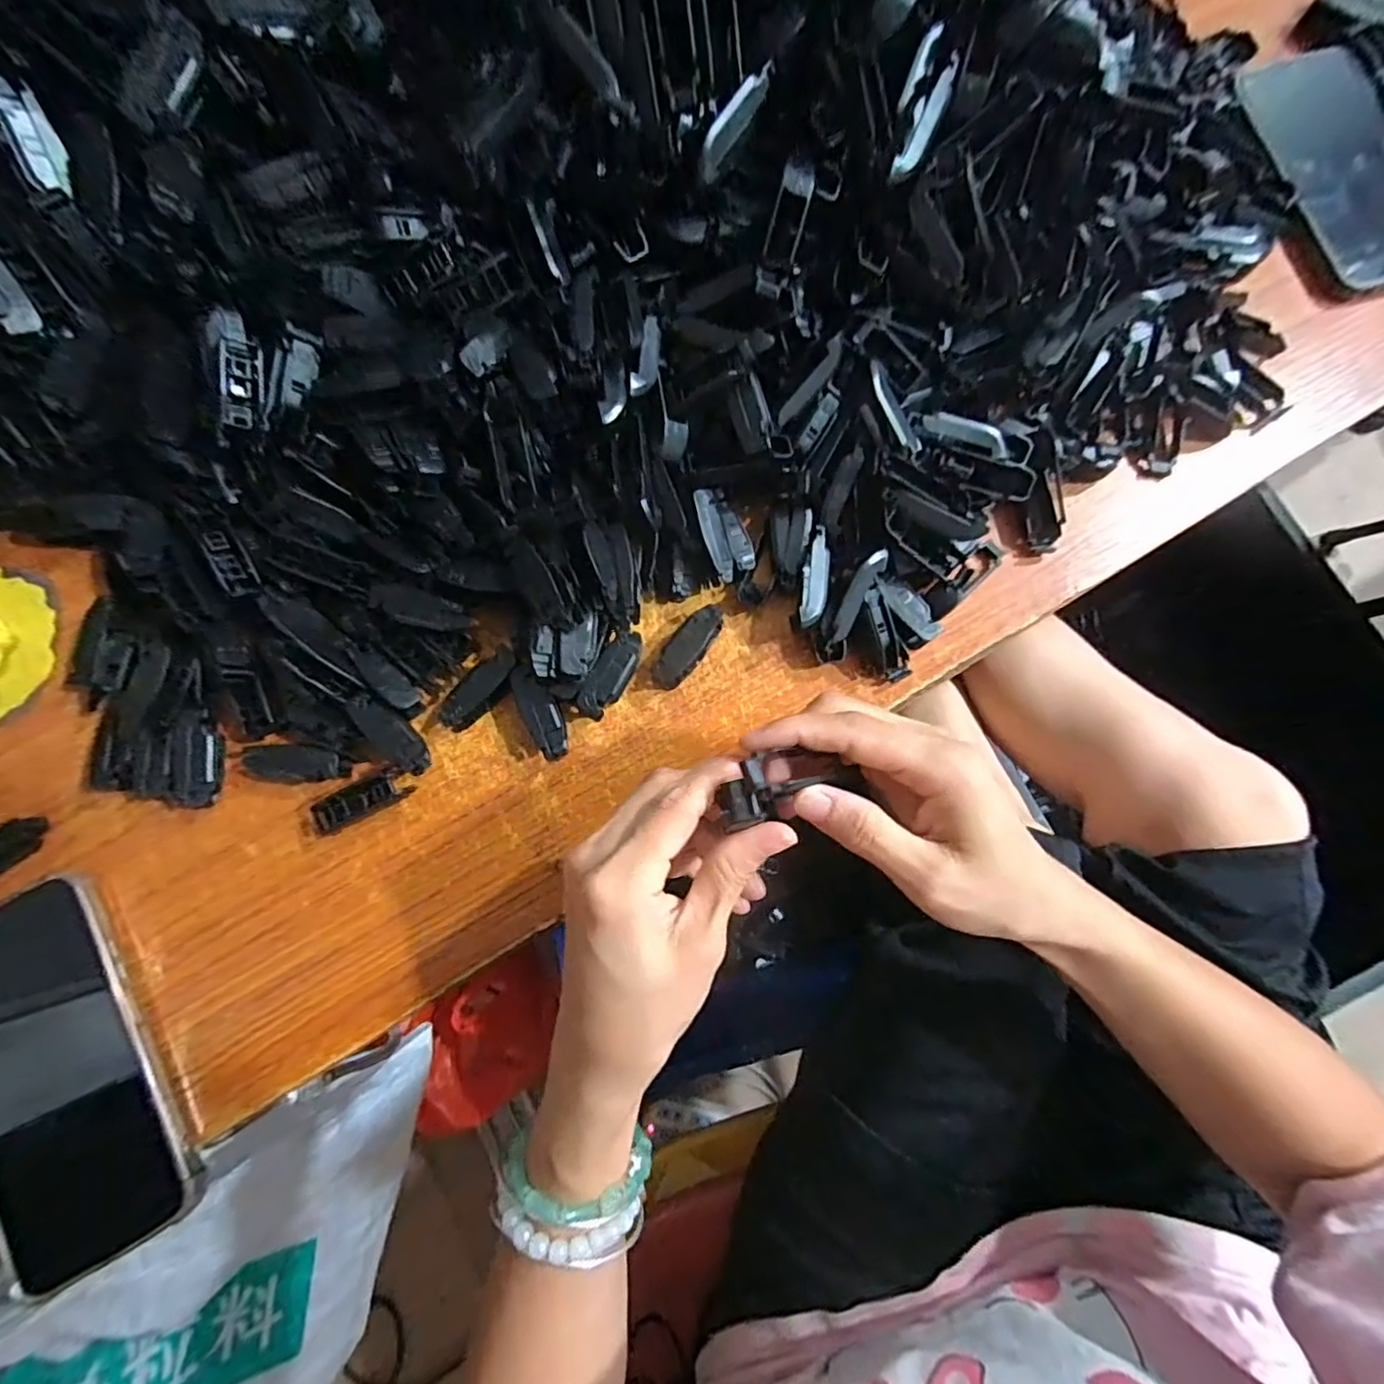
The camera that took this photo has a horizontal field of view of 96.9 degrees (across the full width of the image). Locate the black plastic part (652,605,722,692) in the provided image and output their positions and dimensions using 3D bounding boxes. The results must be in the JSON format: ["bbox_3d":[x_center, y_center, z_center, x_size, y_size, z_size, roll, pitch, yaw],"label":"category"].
[{"bbox_3d":[-0.002,-0.023,0.322,0.016,0.016,0.049,38,82,8],"label":"black plastic part"}]

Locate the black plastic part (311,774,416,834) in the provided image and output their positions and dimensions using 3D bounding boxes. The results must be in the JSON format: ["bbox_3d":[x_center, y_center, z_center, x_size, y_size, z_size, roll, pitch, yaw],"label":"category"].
[{"bbox_3d":[-0.166,0.055,0.306,0.045,0.015,0.015,-26,80,-4],"label":"black plastic part"}]

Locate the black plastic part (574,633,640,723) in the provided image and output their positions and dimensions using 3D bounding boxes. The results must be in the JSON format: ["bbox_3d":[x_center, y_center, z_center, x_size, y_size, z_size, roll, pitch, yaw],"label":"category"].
[{"bbox_3d":[-0.041,-0.008,0.319,0.016,0.018,0.048,34,82,7],"label":"black plastic part"}]

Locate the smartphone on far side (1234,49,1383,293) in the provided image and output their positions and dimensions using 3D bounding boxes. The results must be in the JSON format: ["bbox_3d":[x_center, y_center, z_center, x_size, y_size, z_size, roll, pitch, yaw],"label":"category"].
[{"bbox_3d":[0.391,-0.323,0.368,0.076,0.010,0.177,-11,78,-2],"label":"smartphone on far side"}]

